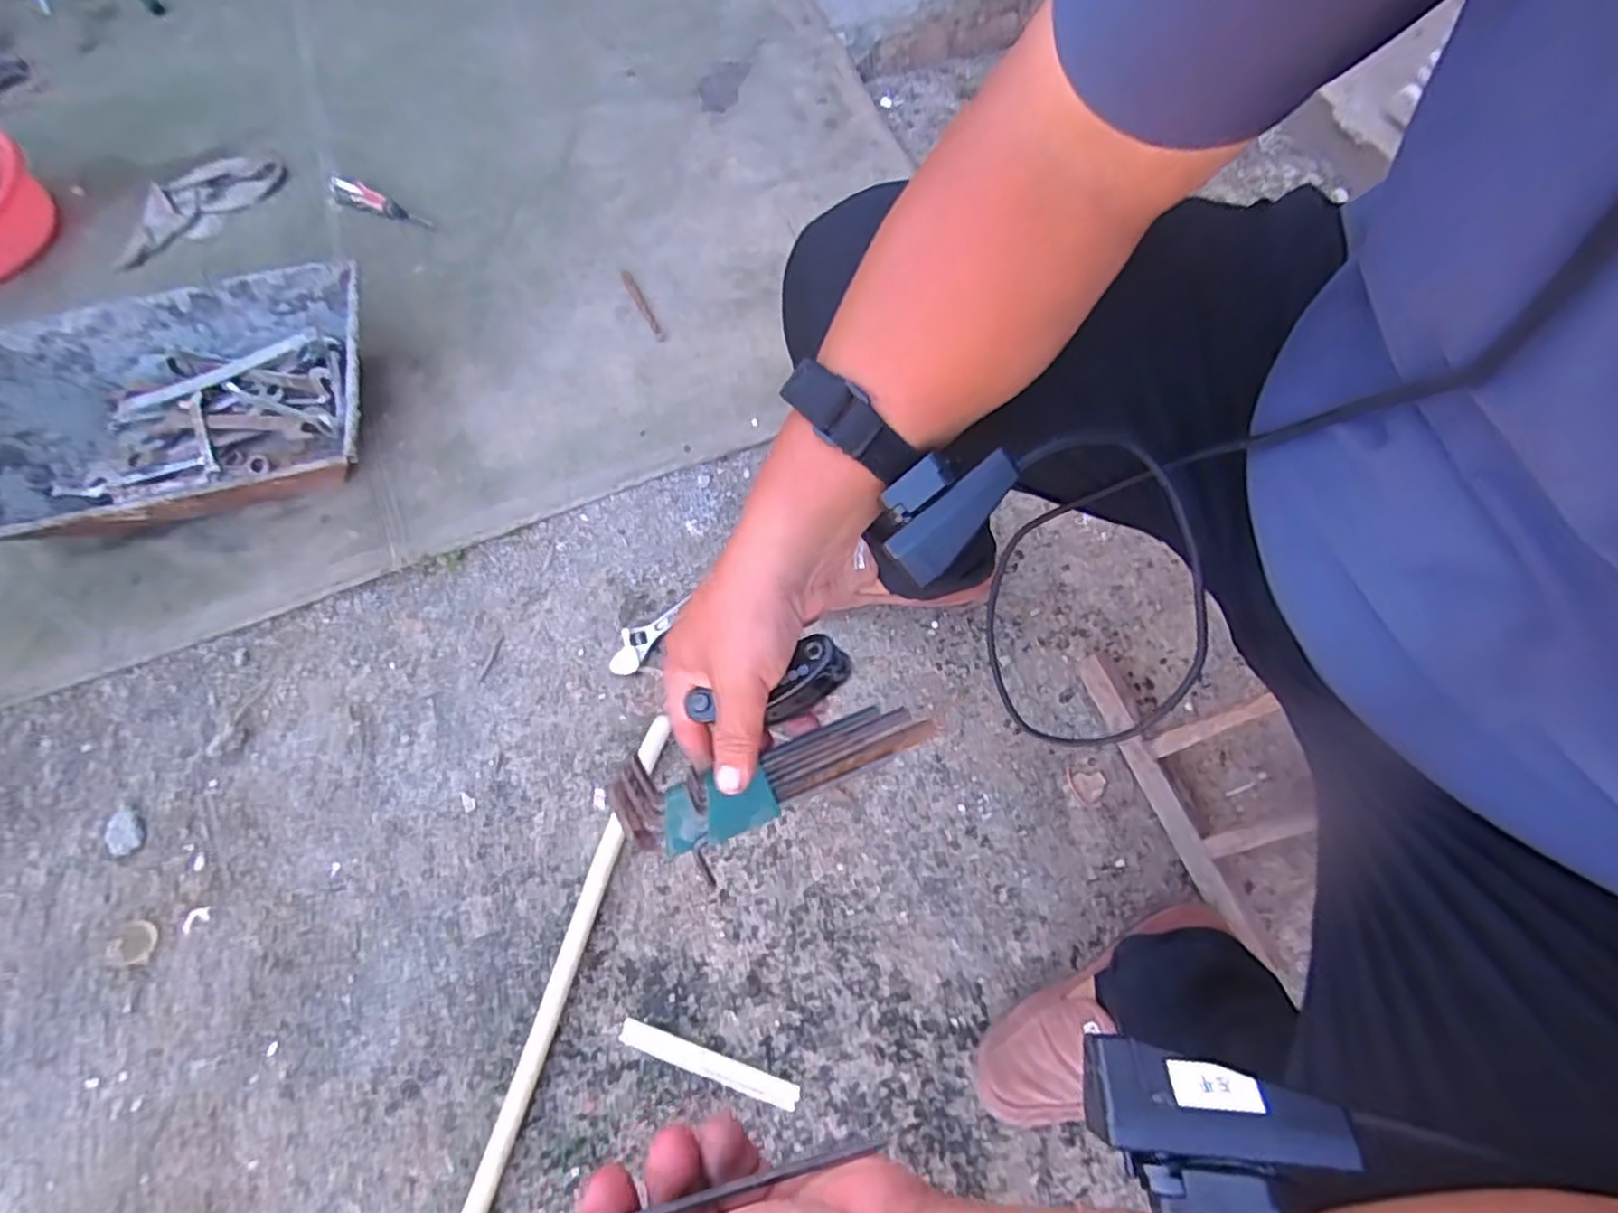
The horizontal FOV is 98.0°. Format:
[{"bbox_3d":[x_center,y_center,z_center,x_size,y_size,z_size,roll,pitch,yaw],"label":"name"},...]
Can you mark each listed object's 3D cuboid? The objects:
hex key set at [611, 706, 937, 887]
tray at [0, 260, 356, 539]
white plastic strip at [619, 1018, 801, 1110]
[{"bbox_3d":[-0.016,0.094,0.390,0.176,0.025,0.058,-18,73,-8],"label":"hex key set"},{"bbox_3d":[-0.724,-0.221,0.823,0.434,0.117,0.294,-9,70,-6],"label":"tray"},{"bbox_3d":[-0.093,0.423,0.651,0.172,0.005,0.022,17,69,8],"label":"white plastic strip"}]

